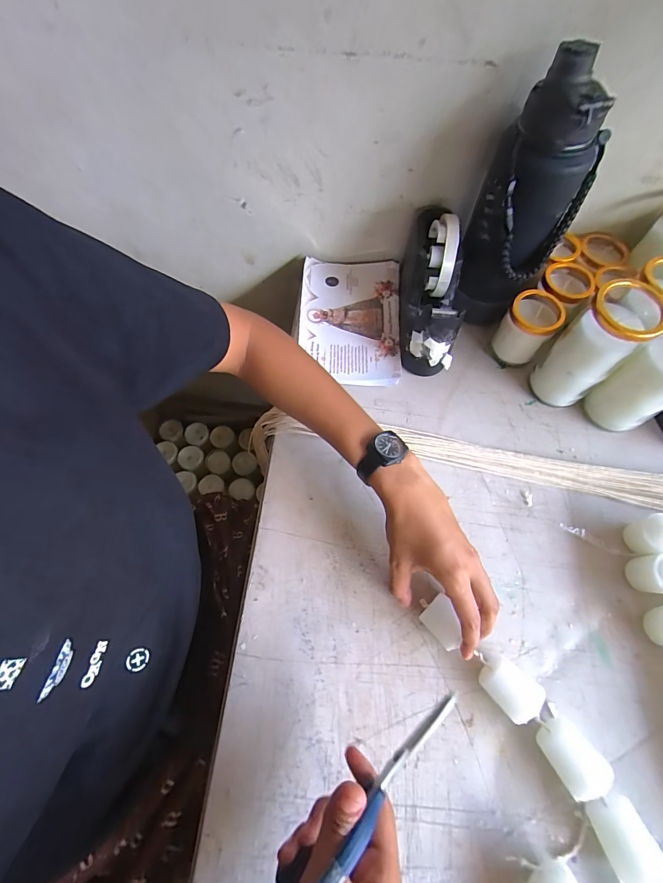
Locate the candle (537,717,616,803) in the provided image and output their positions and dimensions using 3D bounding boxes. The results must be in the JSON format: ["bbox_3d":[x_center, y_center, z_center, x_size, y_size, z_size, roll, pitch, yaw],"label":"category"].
[{"bbox_3d":[0.206,0.263,0.314,0.049,0.037,0.055,-24,68,-12],"label":"candle"}]

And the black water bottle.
[{"bbox_3d":[0.207,-0.243,0.411,0.101,0.224,0.089,21,66,8],"label":"black water bottle"}]

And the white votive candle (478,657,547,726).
[{"bbox_3d":[0.160,0.222,0.337,0.036,0.032,0.047,-42,72,-18],"label":"white votive candle"}]

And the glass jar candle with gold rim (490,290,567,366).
[{"bbox_3d":[0.244,-0.140,0.475,0.057,0.084,0.060,0,65,-1],"label":"glass jar candle with gold rim"}]

